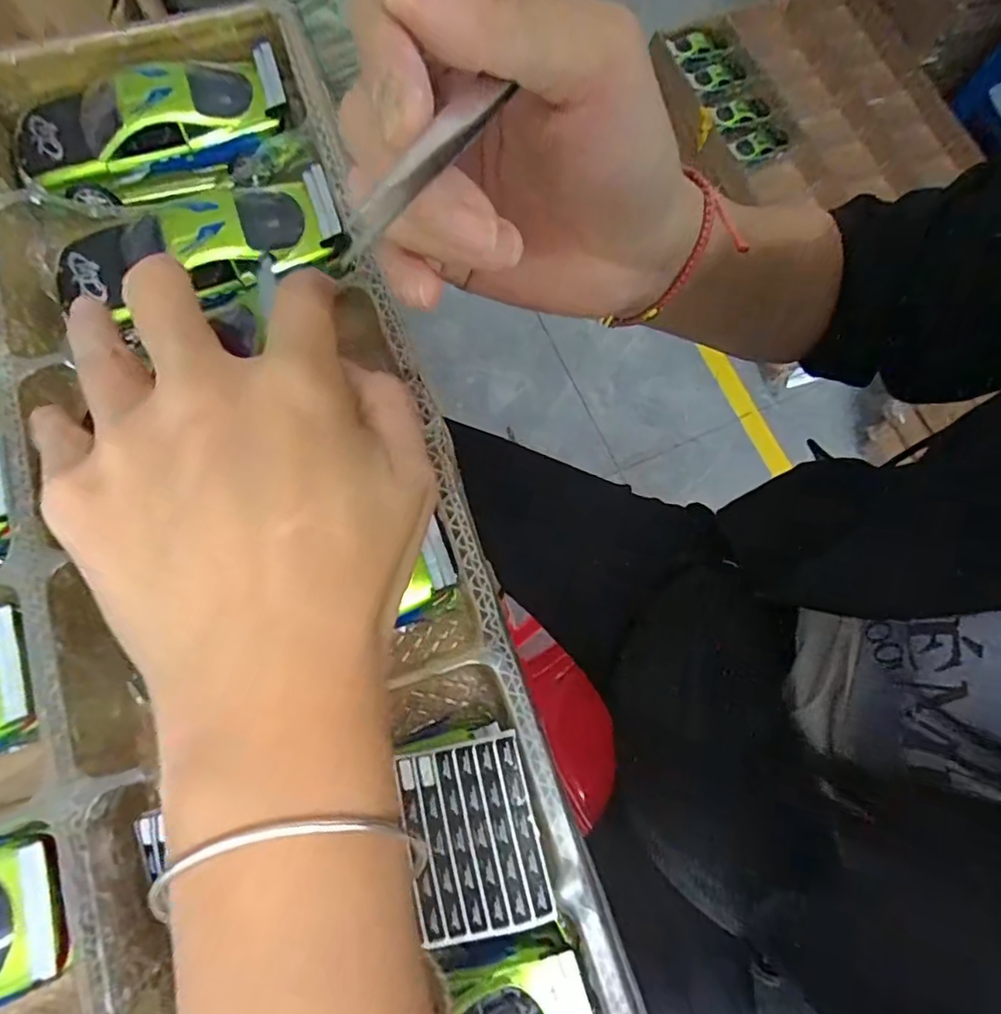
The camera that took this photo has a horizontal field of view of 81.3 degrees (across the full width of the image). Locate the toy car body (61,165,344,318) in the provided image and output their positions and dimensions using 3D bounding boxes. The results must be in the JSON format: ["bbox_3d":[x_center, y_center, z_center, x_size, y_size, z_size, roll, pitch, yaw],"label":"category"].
[{"bbox_3d":[-0.136,-0.119,0.260,0.124,0.023,0.051,-13,77,-5],"label":"toy car body"}]

